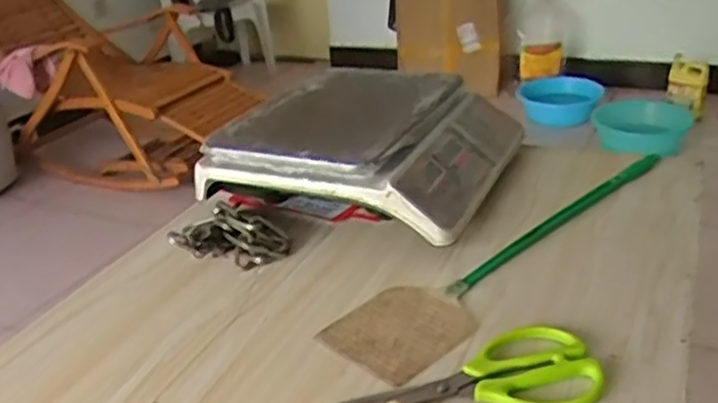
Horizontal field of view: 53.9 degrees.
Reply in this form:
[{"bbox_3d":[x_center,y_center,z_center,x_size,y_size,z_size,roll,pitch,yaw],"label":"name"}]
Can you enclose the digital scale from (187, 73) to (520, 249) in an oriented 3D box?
[{"bbox_3d":[0.020,-0.064,0.922,0.319,0.132,0.323,9,30,26],"label":"digital scale"}]

